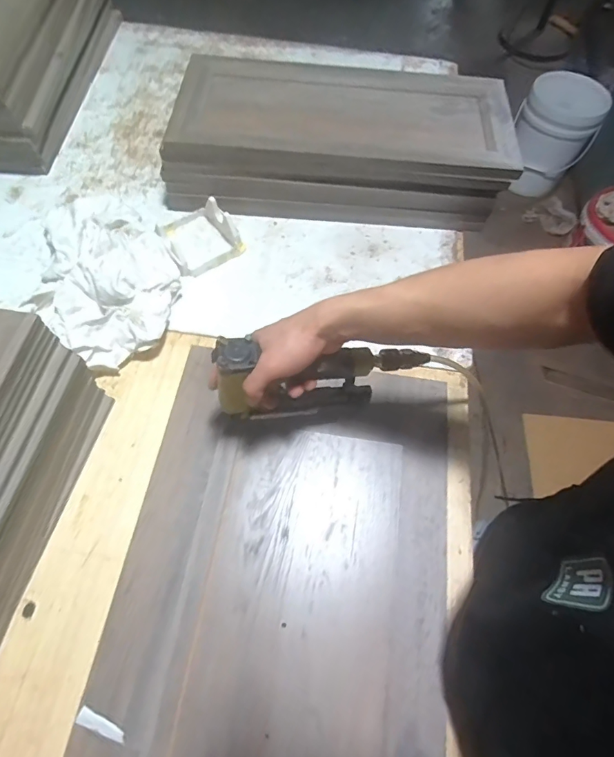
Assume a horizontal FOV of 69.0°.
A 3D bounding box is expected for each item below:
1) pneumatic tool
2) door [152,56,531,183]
[{"bbox_3d":[0.019,0.007,0.512,0.232,0.149,0.046,-4,63,-4],"label":"pneumatic tool"},{"bbox_3d":[0.057,-0.426,0.716,0.523,0.026,0.240,4,62,0],"label":"door"}]

